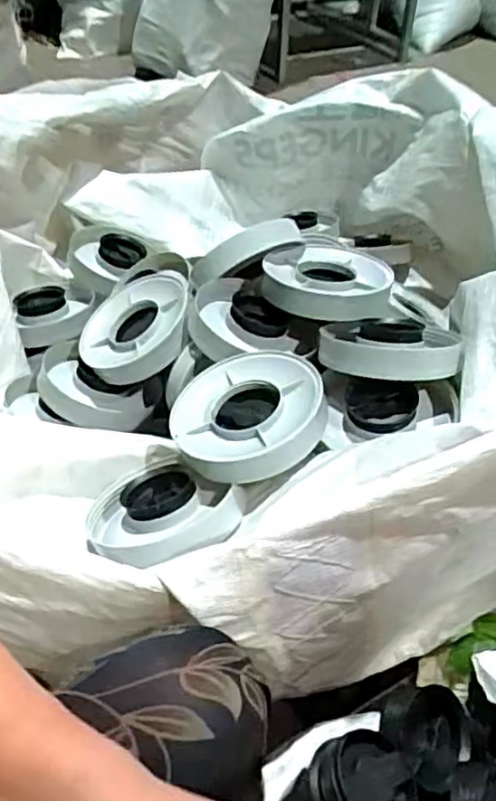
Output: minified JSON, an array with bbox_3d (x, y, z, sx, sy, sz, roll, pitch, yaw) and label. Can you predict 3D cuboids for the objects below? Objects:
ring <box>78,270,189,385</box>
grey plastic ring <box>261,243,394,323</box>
[{"bbox_3d":[-0.138,-0.094,0.846,0.151,0.038,0.156,-15,52,19],"label":"ring"},{"bbox_3d":[0.094,-0.145,0.812,0.149,0.042,0.149,2,43,-2],"label":"grey plastic ring"}]

